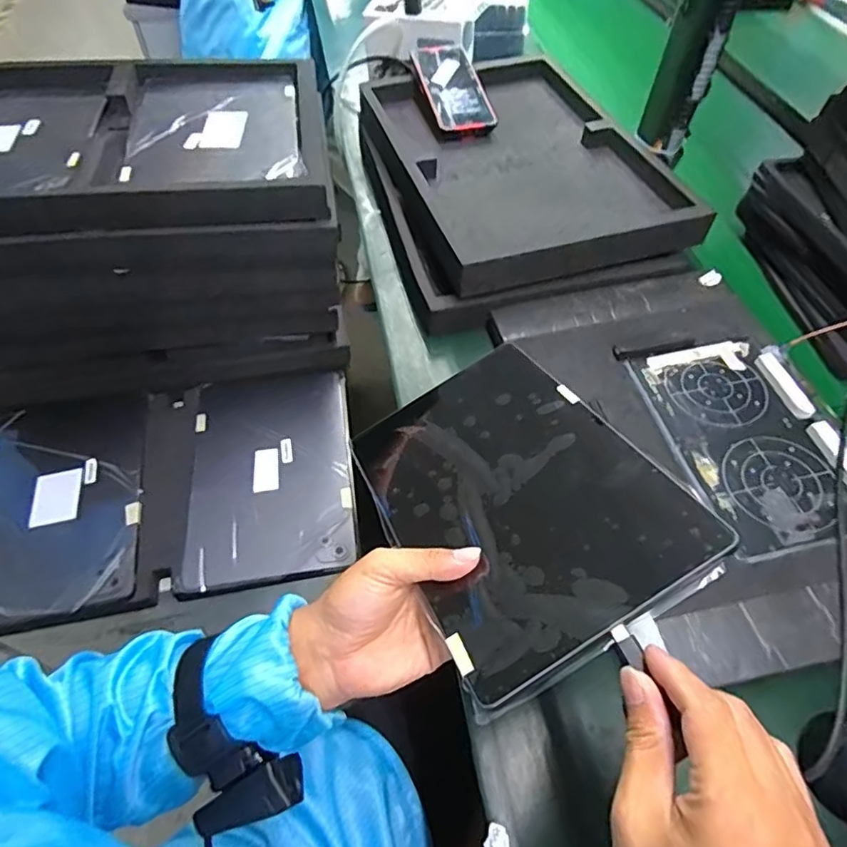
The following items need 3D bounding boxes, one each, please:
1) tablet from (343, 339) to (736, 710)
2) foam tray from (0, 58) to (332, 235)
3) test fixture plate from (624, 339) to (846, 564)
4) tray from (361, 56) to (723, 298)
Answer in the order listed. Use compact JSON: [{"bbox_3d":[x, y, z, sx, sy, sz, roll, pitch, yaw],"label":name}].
[{"bbox_3d":[0.054,0.040,0.391,0.165,0.008,0.244,-32,40,-3],"label":"tablet"},{"bbox_3d":[-0.313,-0.283,0.571,0.414,0.056,0.299,-8,55,-7],"label":"foam tray"},{"bbox_3d":[0.284,0.008,0.491,0.131,0.012,0.206,-10,55,-8],"label":"test fixture plate"},{"bbox_3d":[0.110,-0.337,0.712,0.303,0.040,0.422,-14,55,-10],"label":"tray"}]

